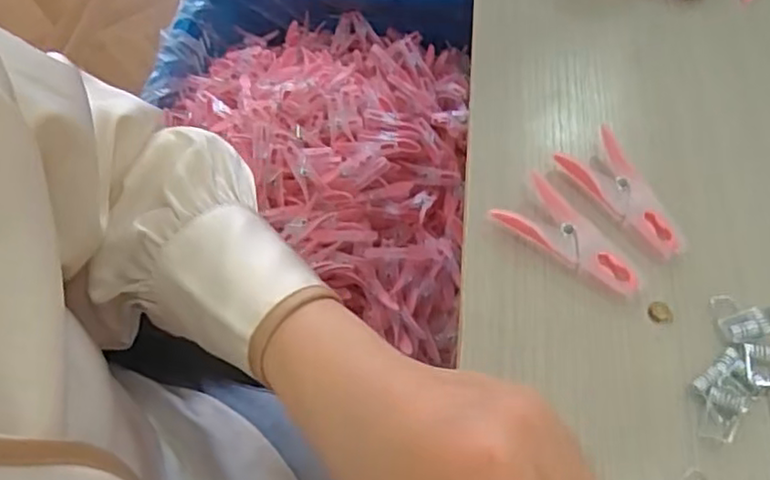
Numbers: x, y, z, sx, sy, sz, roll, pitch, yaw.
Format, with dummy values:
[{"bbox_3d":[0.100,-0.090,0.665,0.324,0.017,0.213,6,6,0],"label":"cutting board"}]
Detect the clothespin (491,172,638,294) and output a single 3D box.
[{"bbox_3d":[0.092,0.000,0.331,0.036,0.011,0.076,-36,64,-19],"label":"clothespin"}]

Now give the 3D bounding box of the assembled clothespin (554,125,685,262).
[{"bbox_3d":[0.126,-0.025,0.343,0.035,0.009,0.077,-25,61,-14],"label":"assembled clothespin"}]

